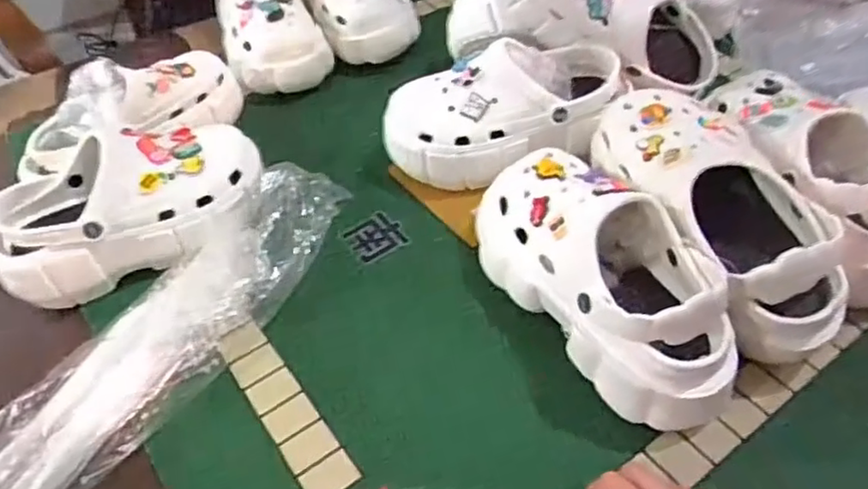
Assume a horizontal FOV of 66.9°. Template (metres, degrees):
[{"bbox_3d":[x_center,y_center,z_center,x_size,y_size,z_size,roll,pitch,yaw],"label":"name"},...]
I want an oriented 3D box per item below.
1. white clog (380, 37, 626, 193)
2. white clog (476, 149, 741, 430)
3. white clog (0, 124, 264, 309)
[{"bbox_3d":[0.068,-0.133,0.665,0.240,0.105,0.103,-2,46,2],"label":"white clog"},{"bbox_3d":[0.131,0.020,0.534,0.108,0.111,0.259,-26,50,-20],"label":"white clog"},{"bbox_3d":[-0.285,-0.039,0.620,0.246,0.099,0.117,-19,48,-14],"label":"white clog"}]

